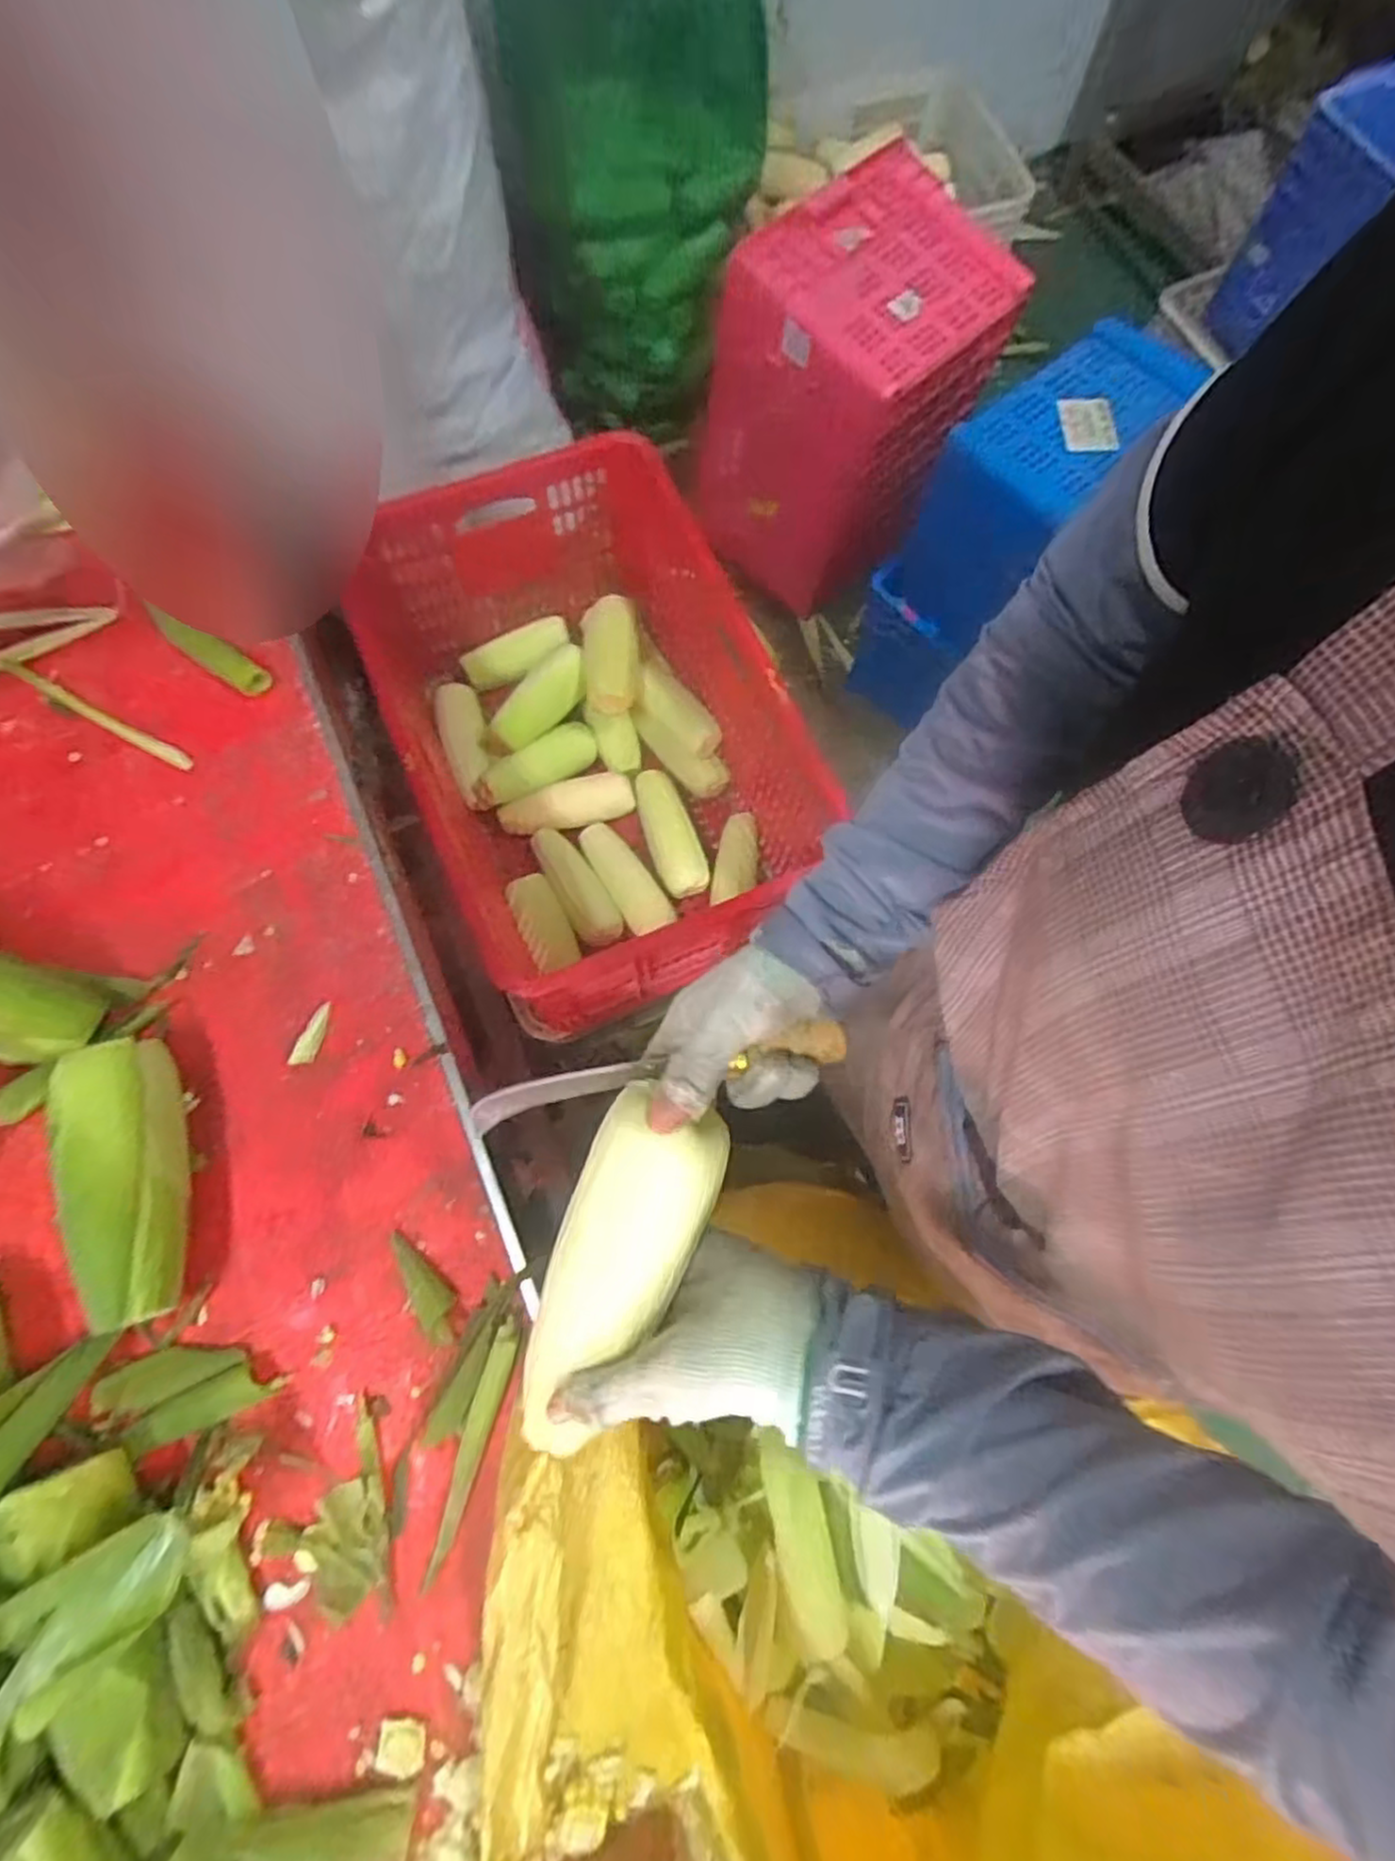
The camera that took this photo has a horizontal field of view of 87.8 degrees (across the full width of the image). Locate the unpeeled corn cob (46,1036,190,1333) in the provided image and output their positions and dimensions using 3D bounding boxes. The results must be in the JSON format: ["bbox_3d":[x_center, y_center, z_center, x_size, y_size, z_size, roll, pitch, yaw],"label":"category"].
[{"bbox_3d":[-0.396,0.172,0.512,0.065,0.068,0.186,-17,76,-6],"label":"unpeeled corn cob"}]

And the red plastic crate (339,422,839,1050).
[{"bbox_3d":[-0.139,-0.239,0.928,0.411,0.304,0.582,-22,77,-7],"label":"red plastic crate"}]

